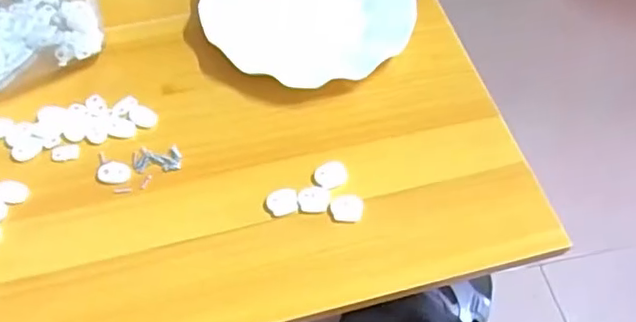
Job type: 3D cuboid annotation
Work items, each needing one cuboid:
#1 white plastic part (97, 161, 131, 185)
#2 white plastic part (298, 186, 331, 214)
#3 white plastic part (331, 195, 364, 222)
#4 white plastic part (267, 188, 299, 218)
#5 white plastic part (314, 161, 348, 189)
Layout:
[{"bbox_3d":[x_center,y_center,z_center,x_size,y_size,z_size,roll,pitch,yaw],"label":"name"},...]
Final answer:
[{"bbox_3d":[-0.152,0.009,0.459,0.023,0.005,0.018,6,58,2],"label":"white plastic part"},{"bbox_3d":[-0.003,0.028,0.449,0.023,0.004,0.021,1,57,-1],"label":"white plastic part"},{"bbox_3d":[0.021,0.034,0.445,0.023,0.004,0.021,3,57,1],"label":"white plastic part"},{"bbox_3d":[-0.026,0.030,0.448,0.023,0.004,0.020,-13,59,-9],"label":"white plastic part"},{"bbox_3d":[0.010,0.010,0.459,0.023,0.005,0.023,1,57,-1],"label":"white plastic part"}]

